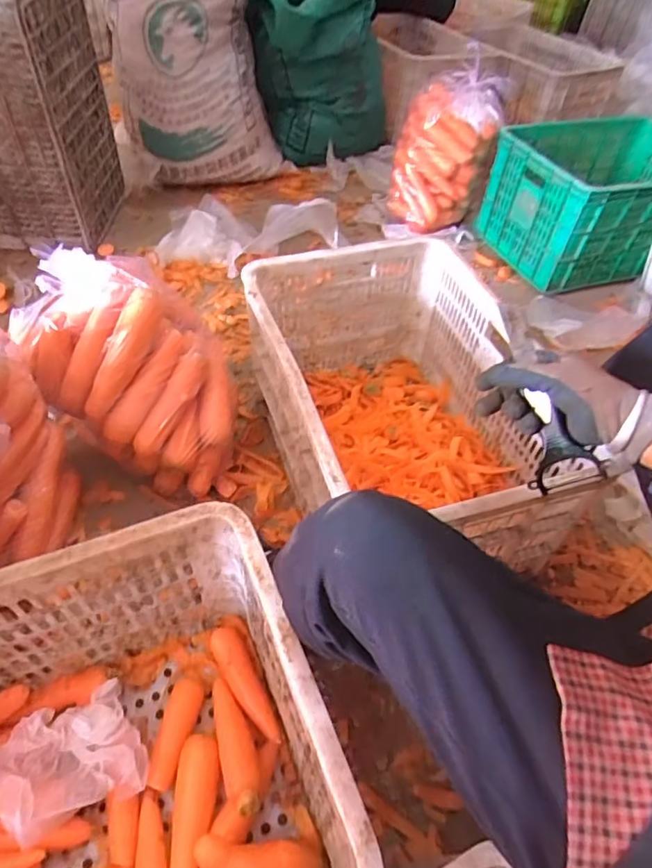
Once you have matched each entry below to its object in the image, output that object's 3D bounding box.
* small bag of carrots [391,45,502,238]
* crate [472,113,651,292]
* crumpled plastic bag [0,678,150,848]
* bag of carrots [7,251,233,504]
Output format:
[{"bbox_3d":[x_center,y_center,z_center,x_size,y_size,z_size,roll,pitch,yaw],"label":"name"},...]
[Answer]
[{"bbox_3d":[0.299,-0.701,1.373,0.239,0.332,0.216,12,49,5],"label":"small bag of carrots"},{"bbox_3d":[0.705,-0.607,1.369,0.550,0.230,0.383,-17,53,-19],"label":"crate"},{"bbox_3d":[-0.273,0.345,0.570,0.141,0.039,0.120,-13,41,-34],"label":"crumpled plastic bag"},{"bbox_3d":[-0.295,-0.109,0.853,0.361,0.250,0.241,22,51,13],"label":"bag of carrots"}]

